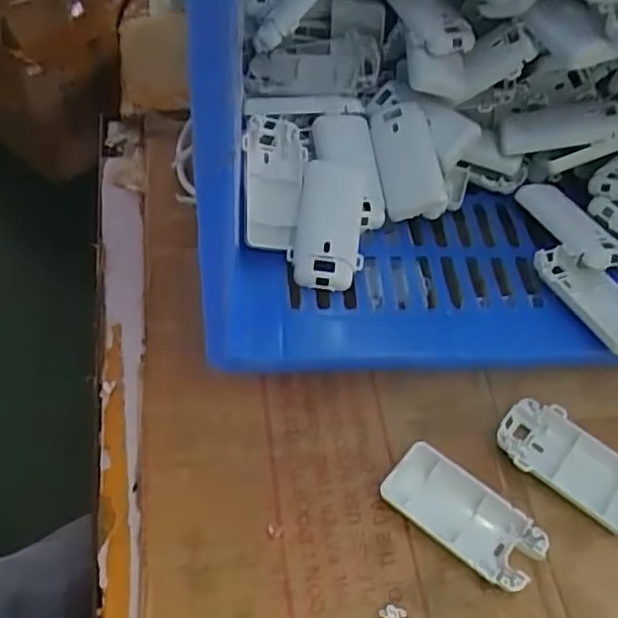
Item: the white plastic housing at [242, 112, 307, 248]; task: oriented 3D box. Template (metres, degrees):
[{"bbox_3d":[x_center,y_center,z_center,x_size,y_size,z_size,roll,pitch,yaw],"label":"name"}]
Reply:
[{"bbox_3d":[-0.025,-0.091,0.475,0.040,0.033,0.096,3,84,1],"label":"white plastic housing"}]

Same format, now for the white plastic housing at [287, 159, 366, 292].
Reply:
[{"bbox_3d":[0.014,-0.061,0.477,0.047,0.015,0.098,5,70,2],"label":"white plastic housing"}]

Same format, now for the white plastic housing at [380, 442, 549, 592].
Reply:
[{"bbox_3d":[0.092,0.126,0.398,0.094,0.018,0.043,34,57,23],"label":"white plastic housing"}]

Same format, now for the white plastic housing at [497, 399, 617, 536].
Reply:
[{"bbox_3d":[0.169,0.099,0.419,0.096,0.017,0.048,31,56,21],"label":"white plastic housing"}]

